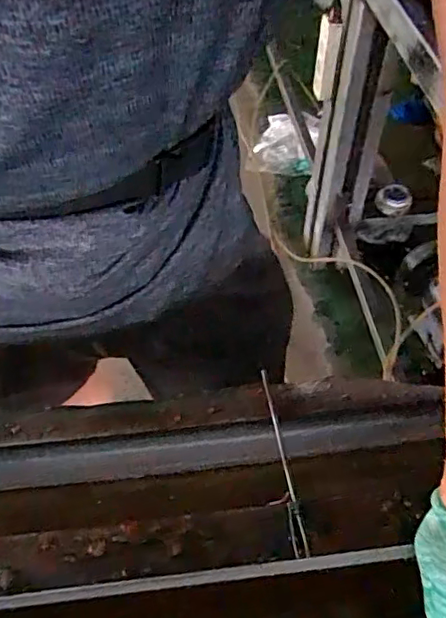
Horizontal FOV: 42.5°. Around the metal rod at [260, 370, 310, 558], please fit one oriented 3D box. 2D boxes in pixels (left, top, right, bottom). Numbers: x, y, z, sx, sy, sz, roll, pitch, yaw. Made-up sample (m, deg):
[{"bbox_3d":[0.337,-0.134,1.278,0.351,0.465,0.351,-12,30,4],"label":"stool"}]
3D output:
[{"bbox_3d":[0.044,0.114,0.443,0.009,0.009,0.149,-7,52,-5],"label":"metal rod"}]

